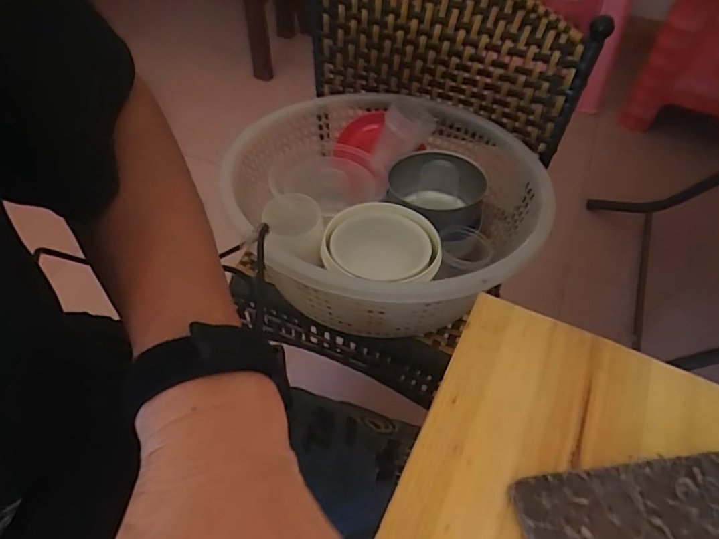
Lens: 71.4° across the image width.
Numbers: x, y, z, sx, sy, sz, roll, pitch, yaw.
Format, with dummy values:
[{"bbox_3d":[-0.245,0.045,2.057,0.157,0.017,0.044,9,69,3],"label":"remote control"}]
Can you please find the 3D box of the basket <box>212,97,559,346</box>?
[{"bbox_3d":[0.026,-0.076,0.601,0.354,0.137,0.360,11,53,9],"label":"basket"}]

